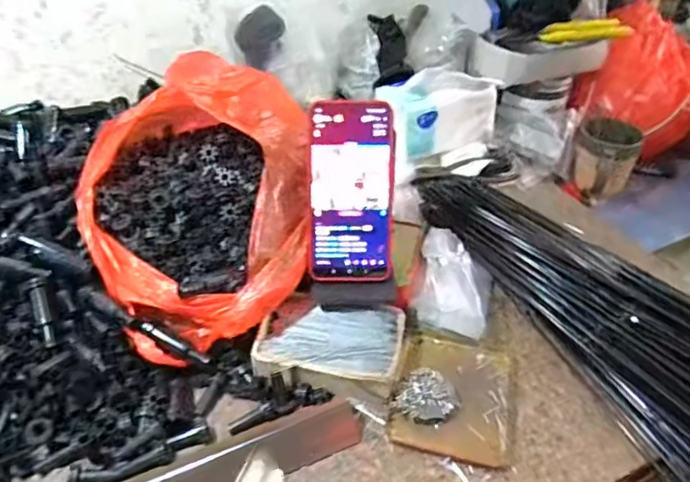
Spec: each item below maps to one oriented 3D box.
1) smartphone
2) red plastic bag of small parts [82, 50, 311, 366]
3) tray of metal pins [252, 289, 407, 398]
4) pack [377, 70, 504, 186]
[{"bbox_3d":[0.007,-0.044,0.484,0.080,0.164,0.012,-1,9,-3],"label":"smartphone"},{"bbox_3d":[-0.143,-0.054,0.512,0.219,0.151,0.277,-20,45,-23],"label":"red plastic bag of small parts"},{"bbox_3d":[-0.013,0.093,0.478,0.129,0.031,0.078,4,41,3],"label":"tray of metal pins"},{"bbox_3d":[0.131,-0.173,0.712,0.153,0.128,0.069,-15,28,-14],"label":"pack"}]

